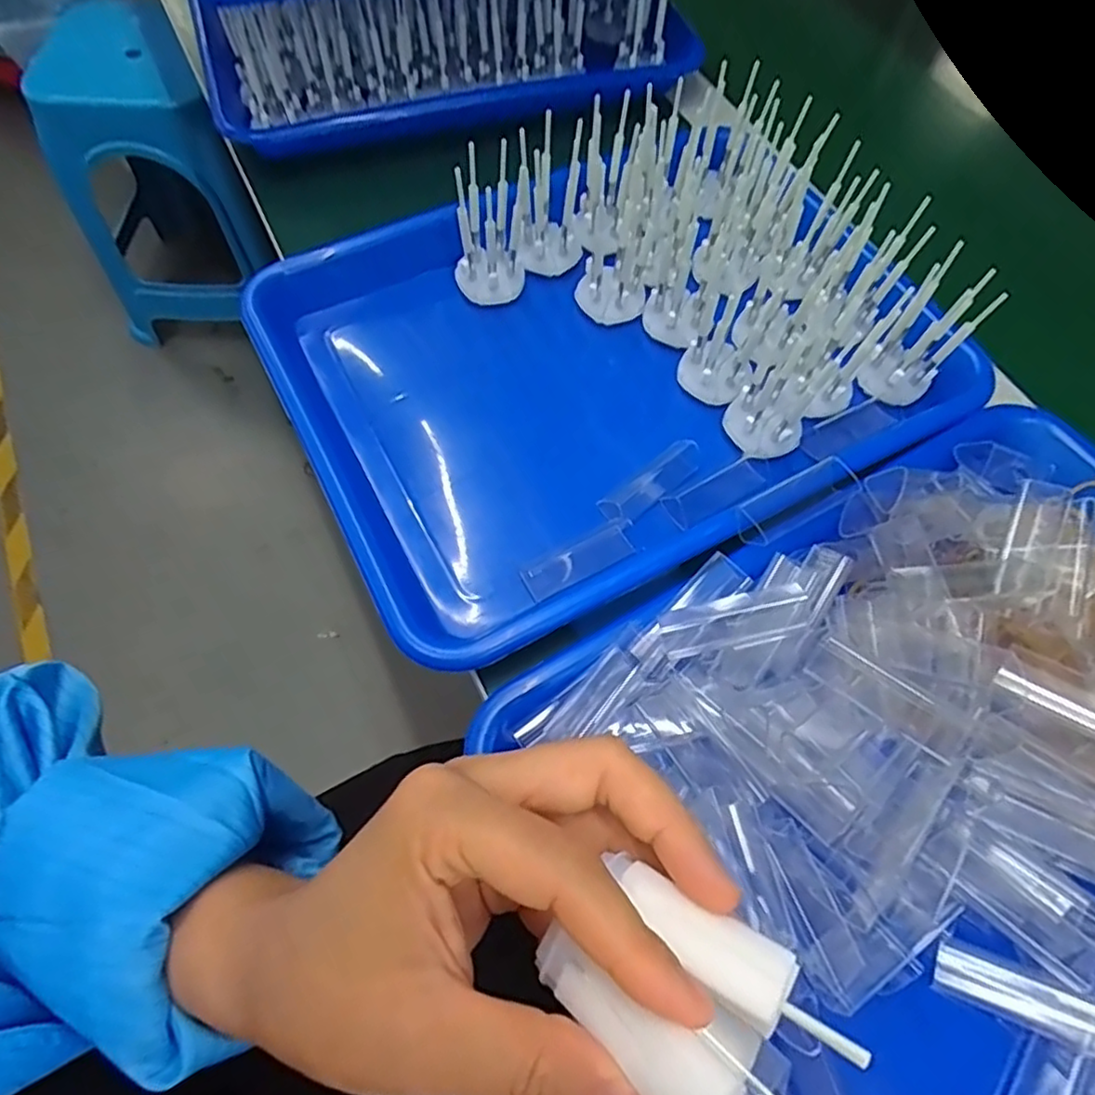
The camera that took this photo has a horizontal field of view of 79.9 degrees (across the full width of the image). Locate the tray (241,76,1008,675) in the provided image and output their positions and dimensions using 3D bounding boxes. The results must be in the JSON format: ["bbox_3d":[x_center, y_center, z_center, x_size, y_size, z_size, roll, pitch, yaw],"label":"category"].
[{"bbox_3d":[0.039,-0.105,0.349,0.342,0.084,0.248,-27,68,-14],"label":"tray"}]

